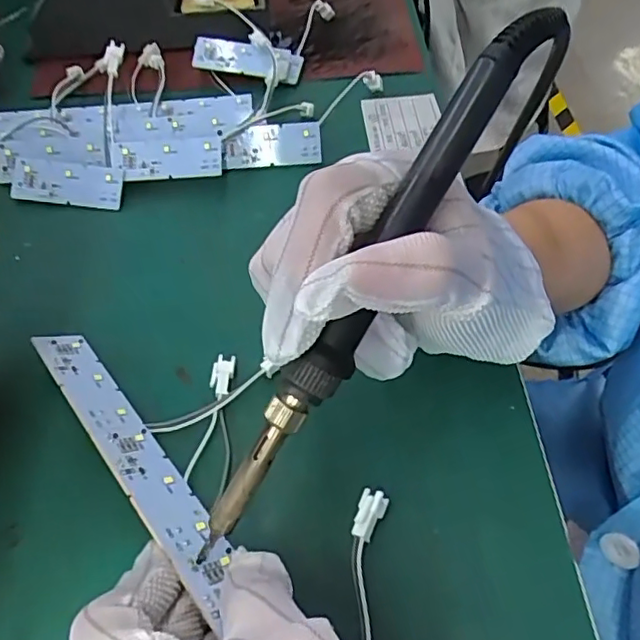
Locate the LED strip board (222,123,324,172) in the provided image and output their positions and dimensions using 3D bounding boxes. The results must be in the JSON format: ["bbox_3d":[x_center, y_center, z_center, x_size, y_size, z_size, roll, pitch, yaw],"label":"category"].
[{"bbox_3d":[-0.029,-0.107,0.361,0.059,0.004,0.024,-6,97,-1],"label":"LED strip board"}]

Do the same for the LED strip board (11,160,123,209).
[{"bbox_3d":[-0.150,-0.081,0.348,0.068,0.006,0.024,6,87,2],"label":"LED strip board"}]

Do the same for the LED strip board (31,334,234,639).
[{"bbox_3d":[-0.077,0.051,0.239,0.023,0.004,0.149,-4,37,-47],"label":"LED strip board"}]

